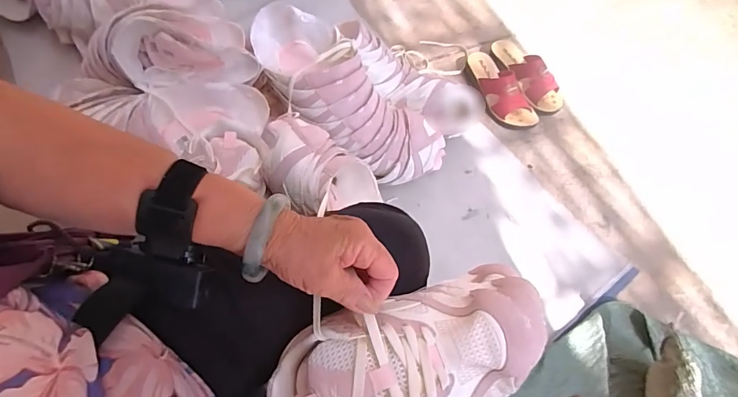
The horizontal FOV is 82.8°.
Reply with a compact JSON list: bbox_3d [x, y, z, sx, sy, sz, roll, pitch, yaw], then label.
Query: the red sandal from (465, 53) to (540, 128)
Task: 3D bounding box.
[{"bbox_3d":[0.296,-0.257,0.950,0.087,0.079,0.224,-21,67,-13],"label":"red sandal"}]

